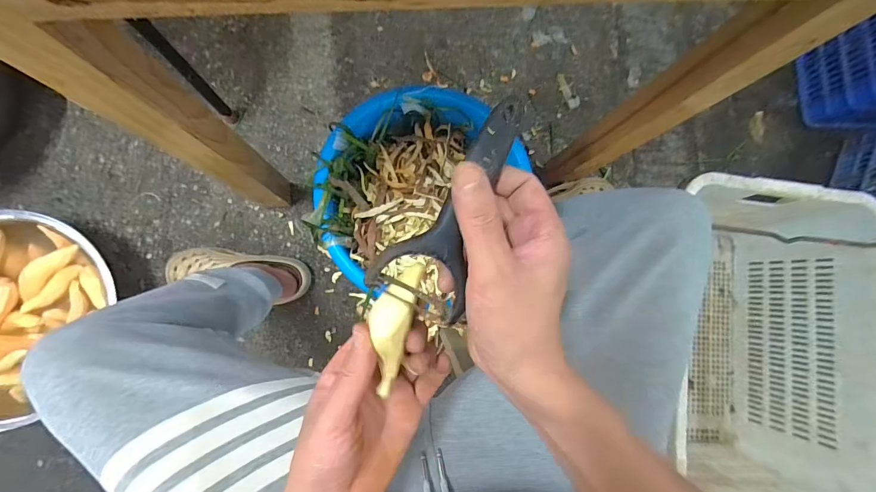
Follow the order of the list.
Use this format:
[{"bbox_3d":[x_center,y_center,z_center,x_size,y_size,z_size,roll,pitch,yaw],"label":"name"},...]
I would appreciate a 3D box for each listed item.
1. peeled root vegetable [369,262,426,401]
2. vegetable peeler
[{"bbox_3d":[-0.031,0.054,0.258,0.026,0.022,0.087,12,109,-5],"label":"peeled root vegetable"},{"bbox_3d":[0.011,-0.025,0.244,0.060,0.020,0.141,25,90,-4],"label":"vegetable peeler"}]

